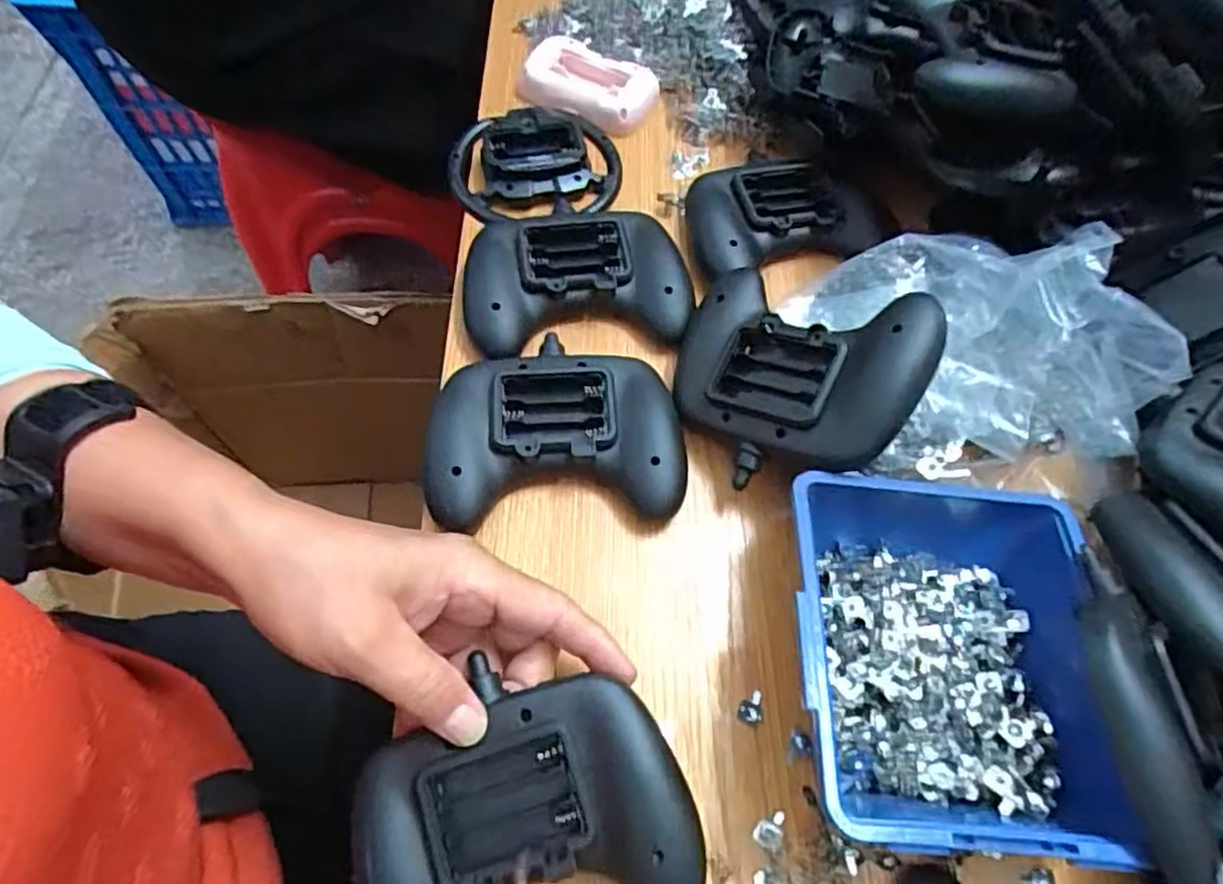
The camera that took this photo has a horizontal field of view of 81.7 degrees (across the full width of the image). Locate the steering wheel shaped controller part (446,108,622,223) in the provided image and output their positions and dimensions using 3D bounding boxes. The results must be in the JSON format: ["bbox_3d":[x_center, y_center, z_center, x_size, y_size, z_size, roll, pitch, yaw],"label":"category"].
[{"bbox_3d":[-0.045,-0.163,0.423,0.101,0.025,0.088,-7,64,-7],"label":"steering wheel shaped controller part"}]

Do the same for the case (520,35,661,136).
[{"bbox_3d":[-0.015,-0.234,0.462,0.087,0.018,0.050,30,65,11],"label":"case"}]

